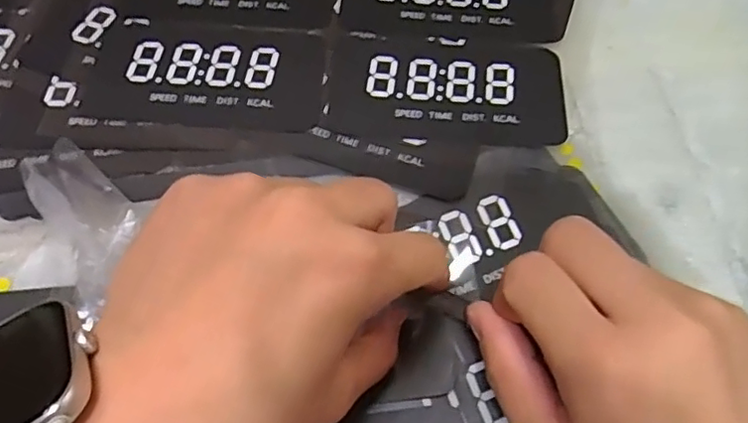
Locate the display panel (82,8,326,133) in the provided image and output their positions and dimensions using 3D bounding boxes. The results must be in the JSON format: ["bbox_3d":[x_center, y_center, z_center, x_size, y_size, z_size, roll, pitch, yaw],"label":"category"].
[{"bbox_3d":[-0.080,-0.070,0.294,0.110,0.004,0.066,4,62,0],"label":"display panel"}]

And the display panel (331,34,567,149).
[{"bbox_3d":[0.035,-0.059,0.292,0.110,0.004,0.057,4,62,0],"label":"display panel"}]

